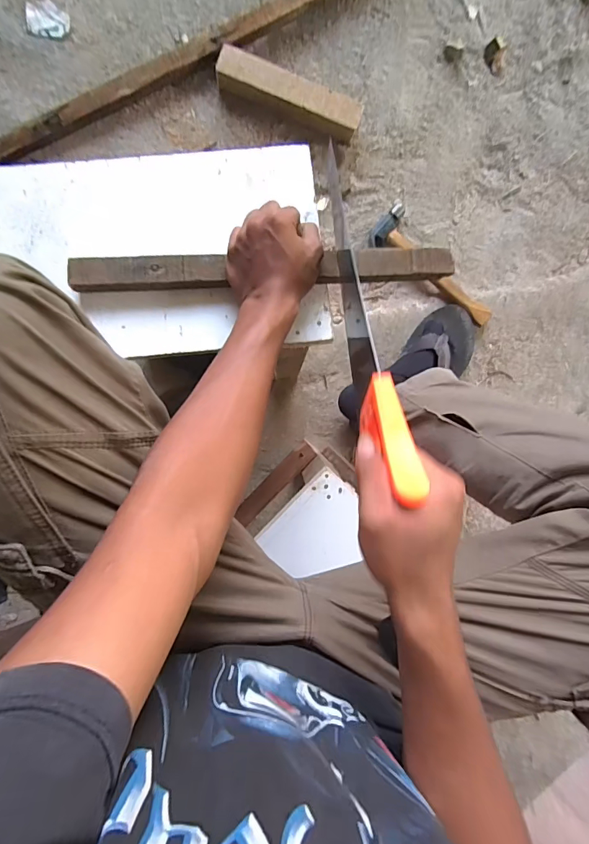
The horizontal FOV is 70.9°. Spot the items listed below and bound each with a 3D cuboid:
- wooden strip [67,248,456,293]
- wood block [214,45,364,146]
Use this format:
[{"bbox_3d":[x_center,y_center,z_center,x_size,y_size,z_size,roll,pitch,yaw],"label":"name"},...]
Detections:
[{"bbox_3d":[-0.029,-0.162,0.436,0.397,0.014,0.034,-3,95,-4],"label":"wooden strip"},{"bbox_3d":[-0.006,-0.525,0.664,0.236,0.045,0.052,20,94,-2],"label":"wood block"}]

